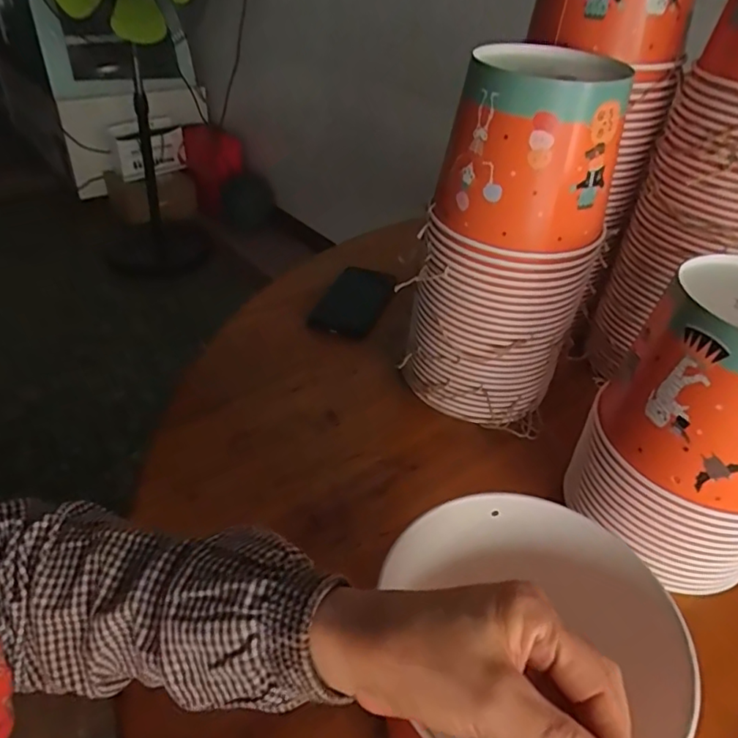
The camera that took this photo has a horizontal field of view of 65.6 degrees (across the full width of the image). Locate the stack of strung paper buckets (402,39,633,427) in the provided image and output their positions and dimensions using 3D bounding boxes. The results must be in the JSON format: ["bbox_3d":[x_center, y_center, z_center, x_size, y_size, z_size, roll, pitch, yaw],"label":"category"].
[{"bbox_3d":[0.125,-0.101,0.539,0.120,0.336,0.127,-24,46,-31],"label":"stack of strung paper buckets"}]

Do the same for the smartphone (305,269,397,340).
[{"bbox_3d":[-0.019,-0.092,0.791,0.081,0.015,0.164,15,39,13],"label":"smartphone"}]

